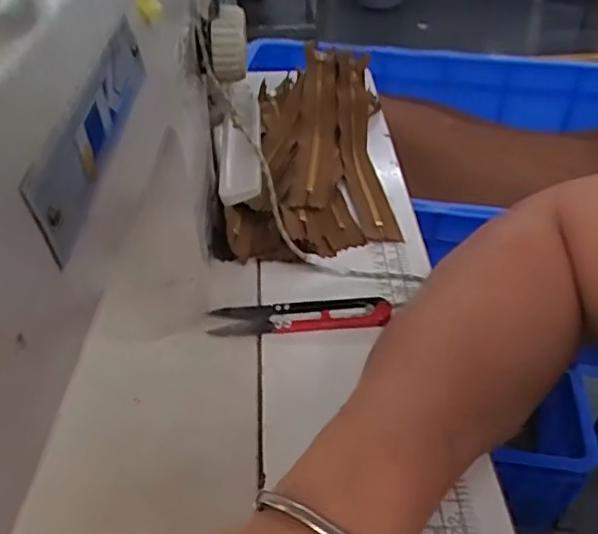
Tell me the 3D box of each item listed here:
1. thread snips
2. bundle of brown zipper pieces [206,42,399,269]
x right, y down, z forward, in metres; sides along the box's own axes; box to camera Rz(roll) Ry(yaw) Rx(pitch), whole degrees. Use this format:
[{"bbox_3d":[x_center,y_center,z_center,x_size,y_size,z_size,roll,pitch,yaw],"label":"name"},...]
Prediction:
[{"bbox_3d":[0.001,0.028,0.377,0.103,0.009,0.021,-2,41,-3],"label":"thread snips"},{"bbox_3d":[0.014,-0.097,0.490,0.121,0.064,0.235,5,41,5],"label":"bundle of brown zipper pieces"}]

